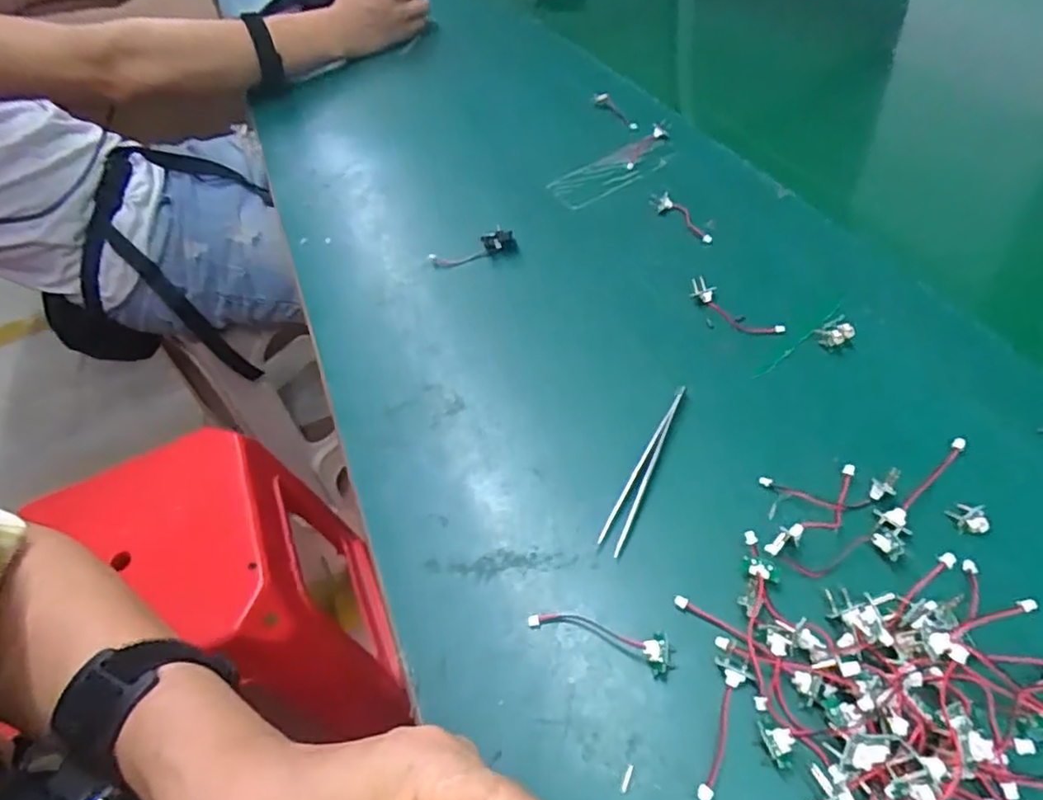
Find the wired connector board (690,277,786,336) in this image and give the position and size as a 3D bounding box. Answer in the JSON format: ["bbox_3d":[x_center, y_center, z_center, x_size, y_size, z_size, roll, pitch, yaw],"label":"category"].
[{"bbox_3d":[0.125,-0.054,0.378,0.016,0.011,0.060,-37,52,-19],"label":"wired connector board"}]

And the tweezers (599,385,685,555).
[{"bbox_3d":[0.062,0.031,0.327,0.011,0.009,0.103,15,55,24],"label":"tweezers"}]

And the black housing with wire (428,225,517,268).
[{"bbox_3d":[-0.035,-0.109,0.463,0.062,0.019,0.014,-18,49,-2],"label":"black housing with wire"}]

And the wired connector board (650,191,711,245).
[{"bbox_3d":[0.112,-0.128,0.446,0.015,0.007,0.065,-29,50,-12],"label":"wired connector board"}]

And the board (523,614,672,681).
[{"bbox_3d":[0.033,0.099,0.272,0.063,0.010,0.016,11,53,21],"label":"board"}]

